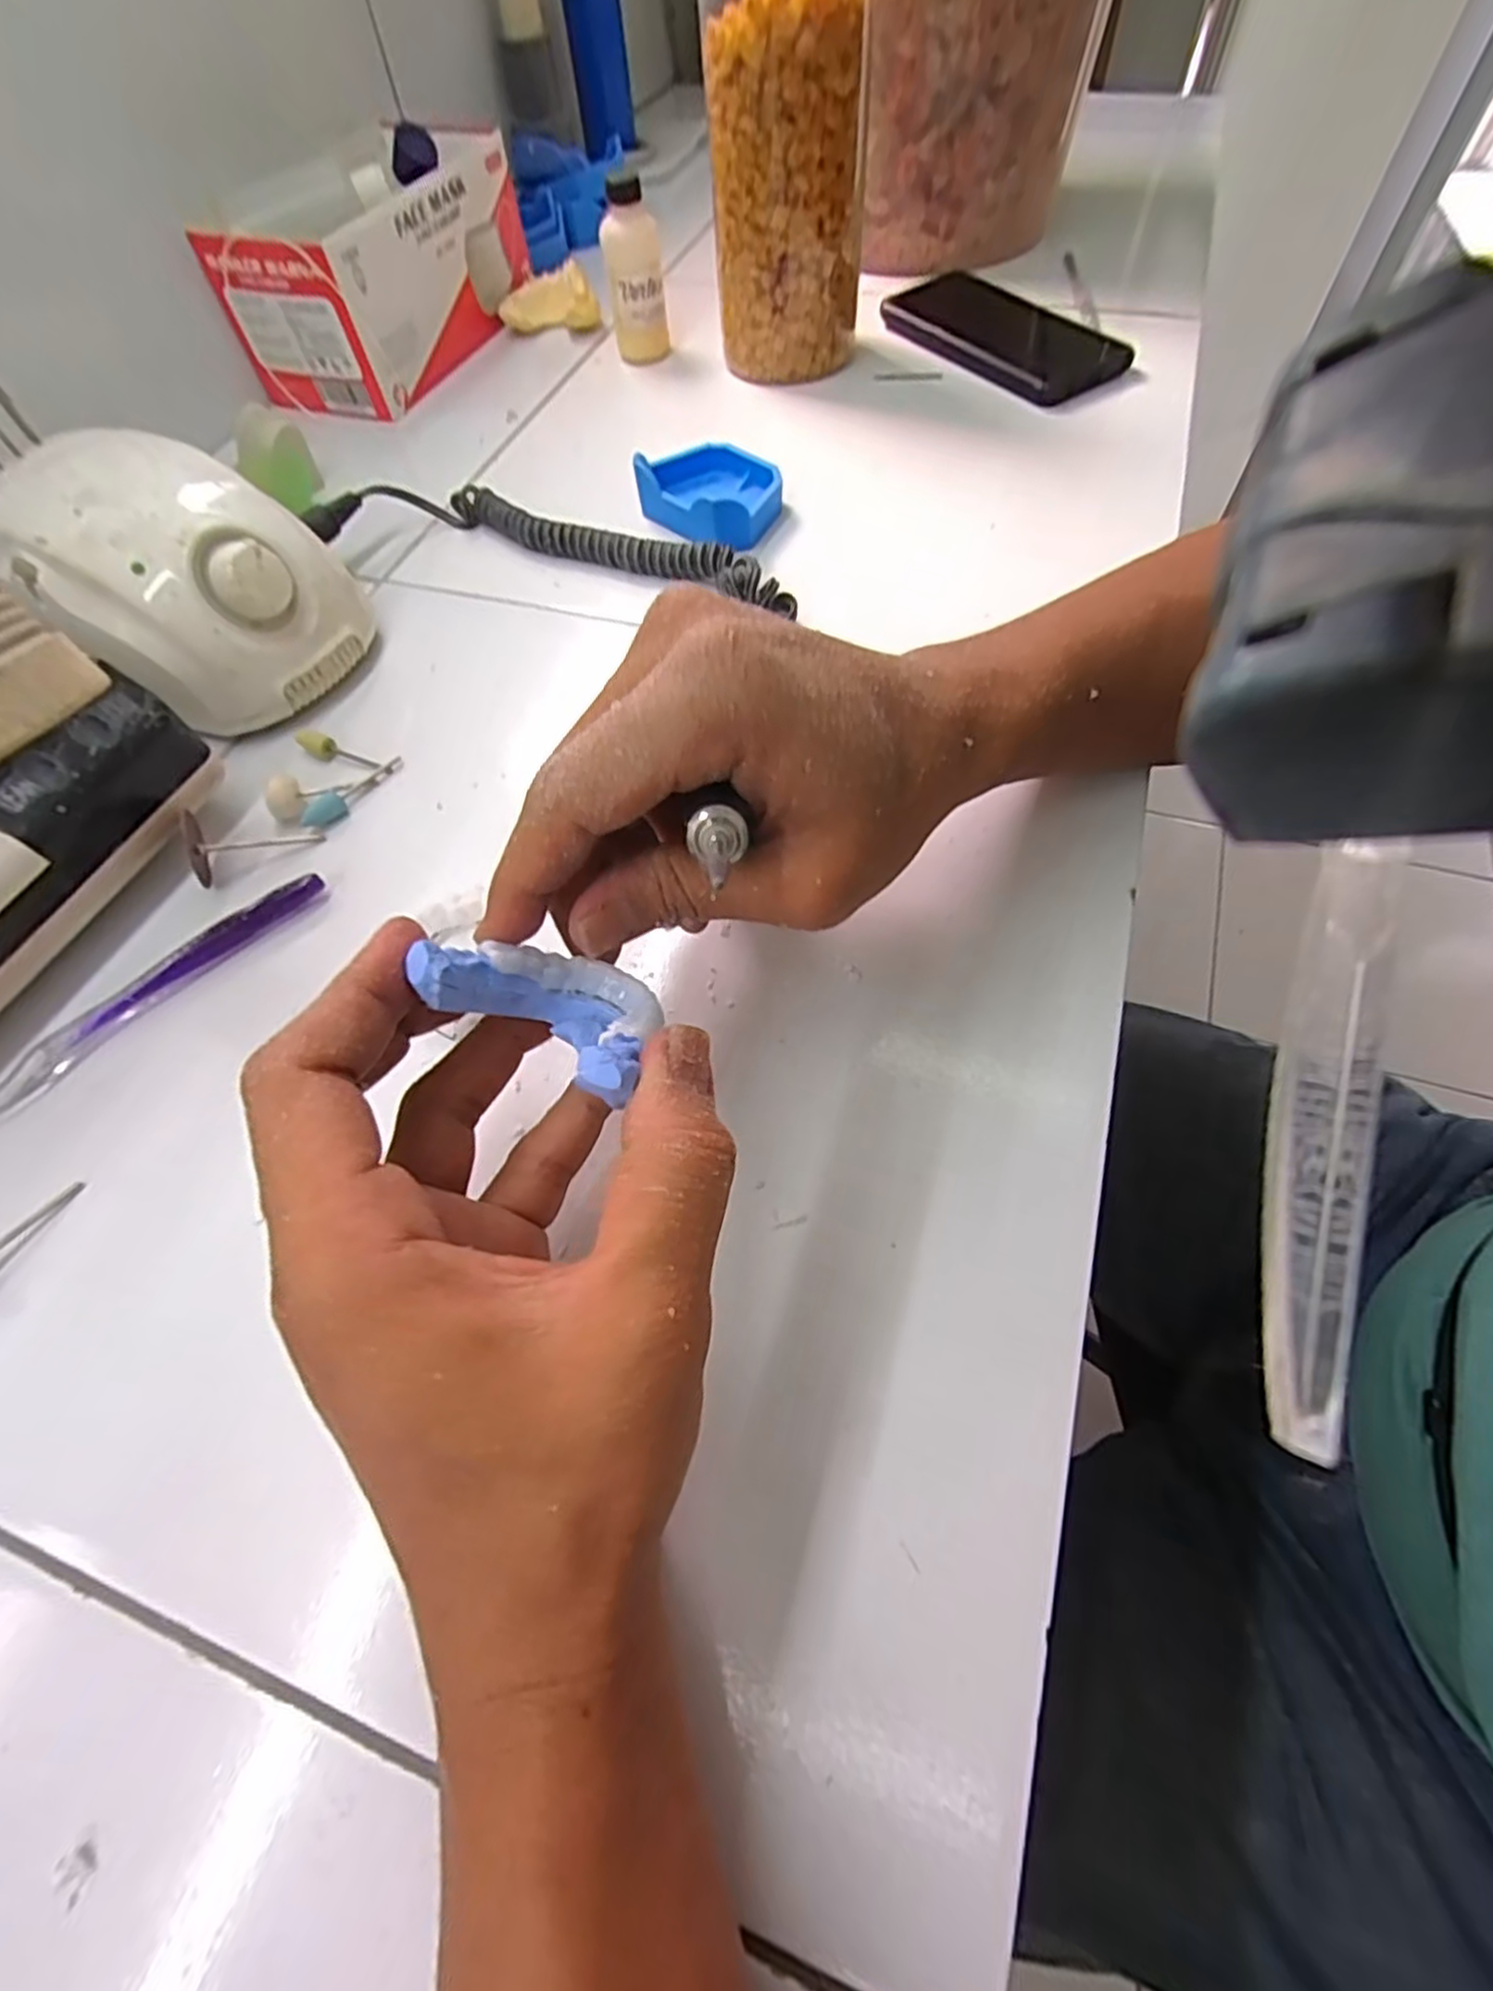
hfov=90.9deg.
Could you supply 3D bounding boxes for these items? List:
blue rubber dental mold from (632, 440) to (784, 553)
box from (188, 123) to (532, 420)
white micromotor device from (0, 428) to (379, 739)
[{"bbox_3d":[-0.016,-0.274,0.403,0.076,0.029,0.060,30,66,18],"label":"blue rubber dental mold"},{"bbox_3d":[-0.243,-0.490,0.498,0.108,0.092,0.200,19,63,13],"label":"box"},{"bbox_3d":[-0.255,-0.189,0.337,0.126,0.081,0.105,33,67,19],"label":"white micromotor device"}]

